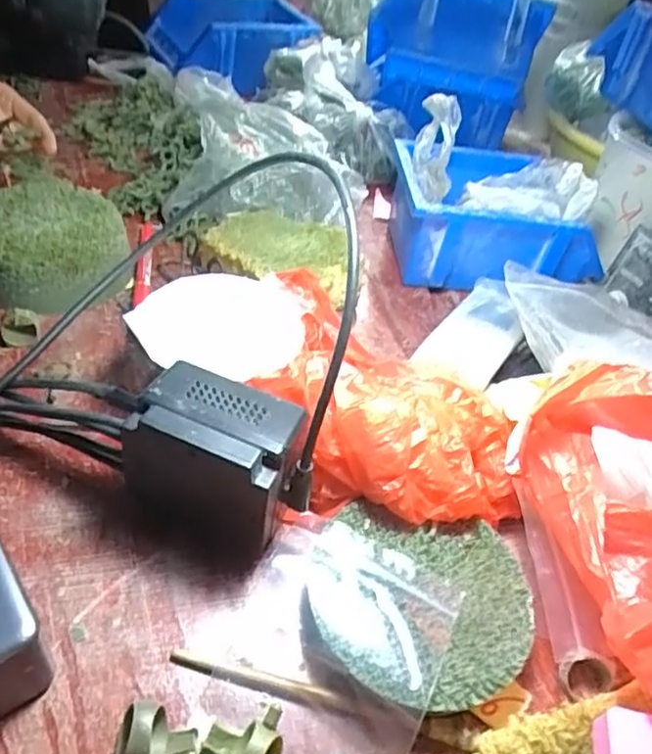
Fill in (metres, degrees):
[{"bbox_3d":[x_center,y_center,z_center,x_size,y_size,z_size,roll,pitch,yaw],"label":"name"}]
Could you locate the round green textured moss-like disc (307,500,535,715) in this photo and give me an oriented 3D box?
[{"bbox_3d":[0.045,0.106,0.294,0.103,0.011,0.091,13,44,2],"label":"round green textured moss-like disc"}]

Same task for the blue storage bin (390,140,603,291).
[{"bbox_3d":[0.143,-0.144,0.530,0.170,0.062,0.125,-2,48,-4],"label":"blue storage bin"}]

